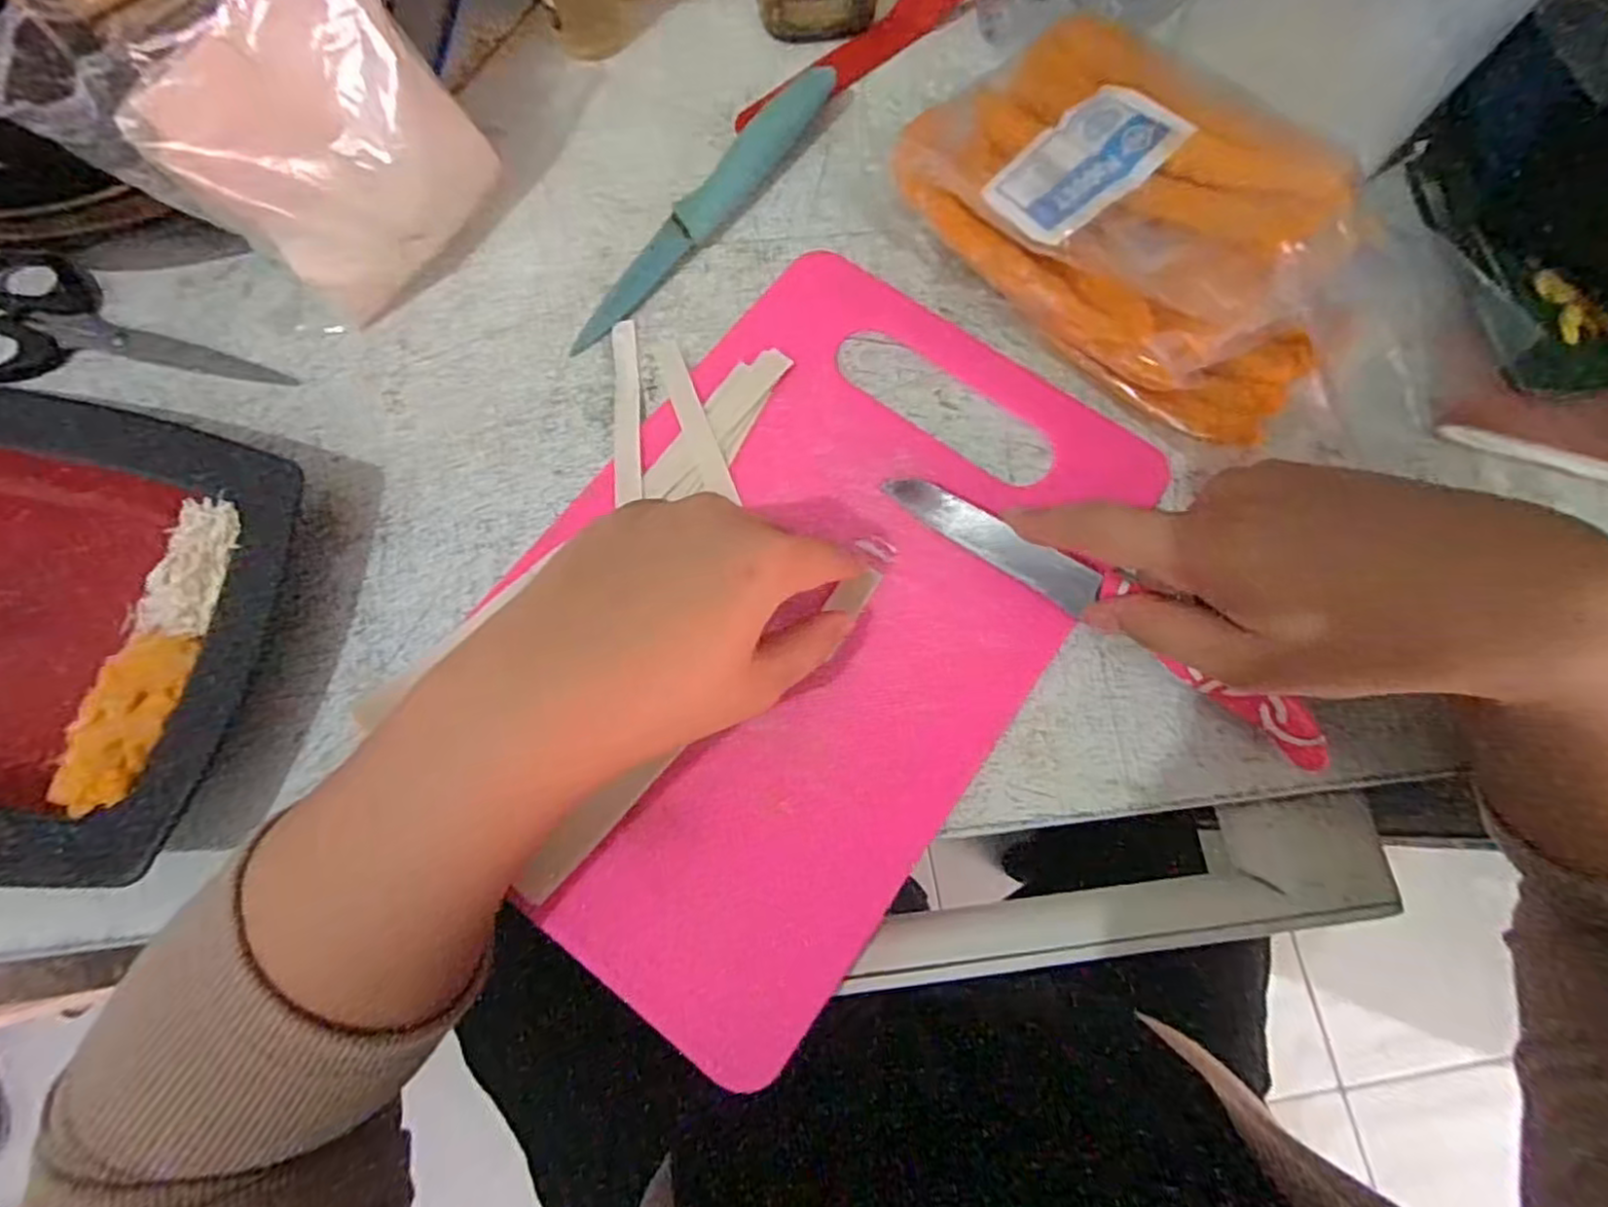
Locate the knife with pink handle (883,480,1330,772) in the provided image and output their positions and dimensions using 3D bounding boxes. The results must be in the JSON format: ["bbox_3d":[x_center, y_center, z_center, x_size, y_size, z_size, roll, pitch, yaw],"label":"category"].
[{"bbox_3d":[0.112,0.000,0.272,0.184,0.026,0.017,35,79,15],"label":"knife with pink handle"}]

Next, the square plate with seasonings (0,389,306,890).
[{"bbox_3d":[-0.312,-0.012,0.270,0.241,0.040,0.207,13,76,3],"label":"square plate with seasonings"}]

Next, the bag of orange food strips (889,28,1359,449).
[{"bbox_3d":[0.132,-0.153,0.294,0.112,0.065,0.184,-35,78,-9],"label":"bag of orange food strips"}]

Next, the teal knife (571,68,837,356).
[{"bbox_3d":[-0.046,-0.184,0.328,0.020,0.013,0.174,38,78,9],"label":"teal knife"}]

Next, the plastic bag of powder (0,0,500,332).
[{"bbox_3d":[-0.191,-0.185,0.275,0.065,0.117,0.134,34,77,8],"label":"plastic bag of powder"}]

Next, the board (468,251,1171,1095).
[{"bbox_3d":[-0.006,-0.002,0.283,0.196,0.015,0.291,34,78,8],"label":"board"}]

